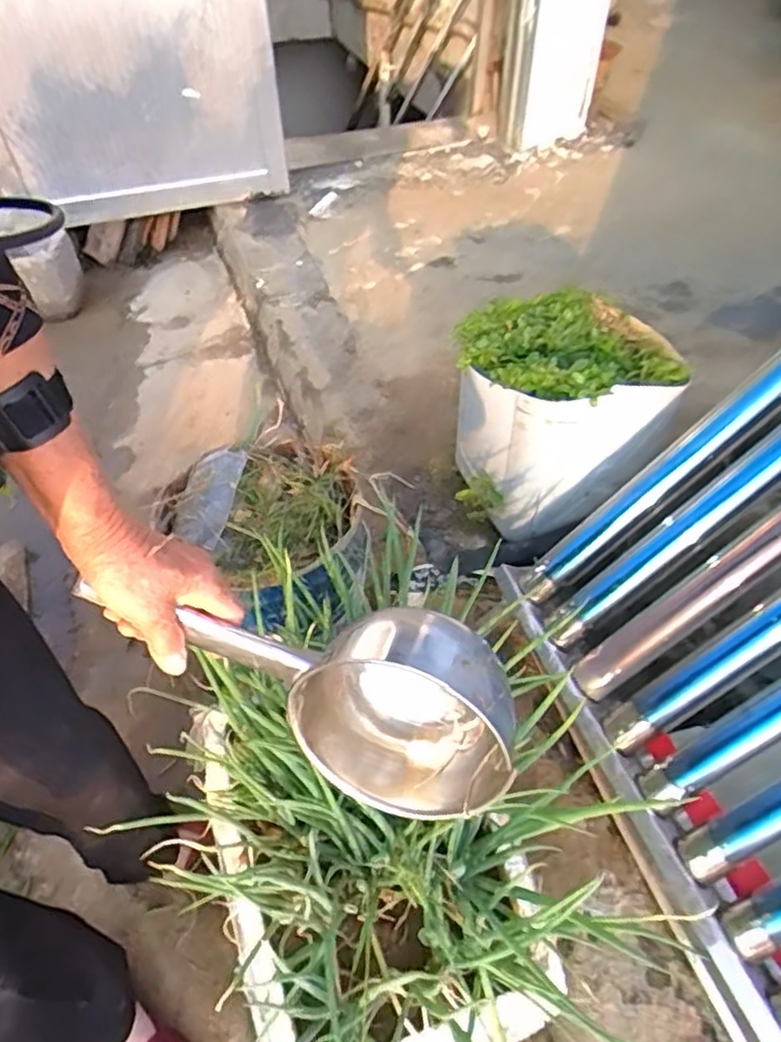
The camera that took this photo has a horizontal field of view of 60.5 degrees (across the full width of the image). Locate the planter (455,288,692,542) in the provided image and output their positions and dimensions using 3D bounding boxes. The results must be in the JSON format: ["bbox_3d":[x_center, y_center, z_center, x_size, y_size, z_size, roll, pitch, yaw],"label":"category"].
[{"bbox_3d":[0.278,-0.172,1.114,0.315,0.276,0.294,-2,50,-1],"label":"planter"}]

